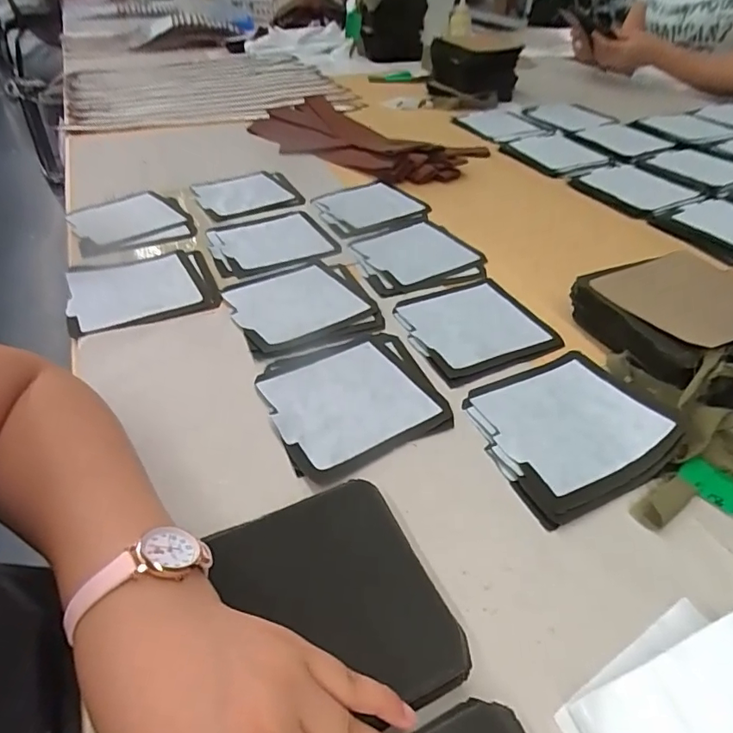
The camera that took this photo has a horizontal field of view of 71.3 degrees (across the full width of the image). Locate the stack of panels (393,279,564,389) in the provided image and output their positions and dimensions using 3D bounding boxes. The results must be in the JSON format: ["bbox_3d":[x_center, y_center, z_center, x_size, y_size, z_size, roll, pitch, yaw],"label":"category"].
[{"bbox_3d":[0.105,-0.042,0.507,0.140,0.010,0.133,-19,45,-21],"label":"stack of panels"}]

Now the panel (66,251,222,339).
[{"bbox_3d":[-0.235,-0.083,0.537,0.141,0.009,0.130,-17,44,-19],"label":"panel"}]

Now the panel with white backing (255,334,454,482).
[{"bbox_3d":[-0.013,0.021,0.426,0.135,0.009,0.136,-17,44,-19],"label":"panel with white backing"}]

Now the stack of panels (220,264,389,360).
[{"bbox_3d":[-0.067,-0.067,0.526,0.137,0.009,0.143,-17,44,-19],"label":"stack of panels"}]

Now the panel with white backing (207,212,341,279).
[{"bbox_3d":[-0.114,-0.152,0.628,0.144,0.011,0.136,-14,43,-16],"label":"panel with white backing"}]

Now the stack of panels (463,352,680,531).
[{"bbox_3d":[0.156,0.043,0.399,0.135,0.020,0.130,-16,44,-18],"label":"stack of panels"}]

